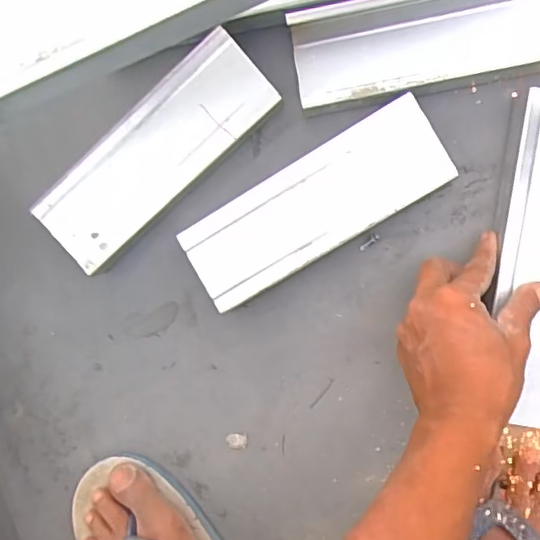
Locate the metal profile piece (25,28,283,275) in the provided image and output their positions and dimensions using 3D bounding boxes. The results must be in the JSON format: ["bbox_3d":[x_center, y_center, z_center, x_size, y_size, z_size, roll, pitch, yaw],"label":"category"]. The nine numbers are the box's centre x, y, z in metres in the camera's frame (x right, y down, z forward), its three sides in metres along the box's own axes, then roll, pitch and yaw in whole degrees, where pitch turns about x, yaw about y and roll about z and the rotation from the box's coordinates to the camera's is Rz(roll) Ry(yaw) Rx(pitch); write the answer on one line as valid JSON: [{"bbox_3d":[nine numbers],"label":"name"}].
[{"bbox_3d":[-0.094,-0.094,0.473,0.212,0.032,0.080,-42,88,8],"label":"metal profile piece"}]

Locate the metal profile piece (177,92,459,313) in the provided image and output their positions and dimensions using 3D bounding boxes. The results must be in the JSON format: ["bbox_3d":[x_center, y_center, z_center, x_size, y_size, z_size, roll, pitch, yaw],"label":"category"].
[{"bbox_3d":[0.034,-0.051,0.457,0.211,0.032,0.074,-30,90,8],"label":"metal profile piece"}]

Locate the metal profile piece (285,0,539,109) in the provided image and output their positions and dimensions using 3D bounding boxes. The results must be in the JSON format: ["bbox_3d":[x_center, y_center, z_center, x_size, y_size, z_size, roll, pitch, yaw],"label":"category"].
[{"bbox_3d":[0.128,-0.180,0.438,0.215,0.030,0.075,-8,93,7],"label":"metal profile piece"}]

